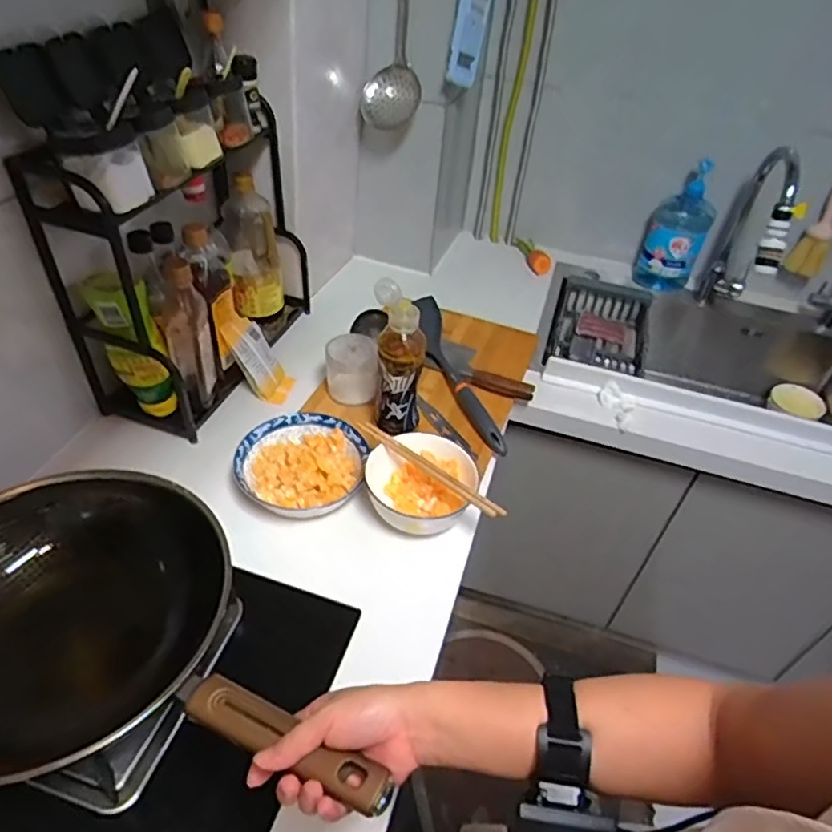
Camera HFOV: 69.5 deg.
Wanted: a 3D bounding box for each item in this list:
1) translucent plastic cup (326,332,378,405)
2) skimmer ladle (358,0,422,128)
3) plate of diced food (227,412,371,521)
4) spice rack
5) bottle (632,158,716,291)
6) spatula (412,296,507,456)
[{"bbox_3d":[-0.101,-0.074,0.952,0.076,0.092,0.078,3,42,-3],"label":"translucent plastic cup"},{"bbox_3d":[-0.036,-0.663,0.982,0.103,0.342,0.030,8,42,2],"label":"skimmer ladle"},{"bbox_3d":[-0.158,0.064,0.831,0.167,0.029,0.171,3,42,-3],"label":"plate of diced food"},{"bbox_3d":[-0.322,-0.243,0.910,0.186,0.386,0.394,17,44,12],"label":"spice rack"},{"bbox_3d":[0.558,-0.393,1.272,0.113,0.260,0.100,10,43,5],"label":"bottle"},{"bbox_3d":[0.066,-0.079,0.997,0.038,0.071,0.330,-10,45,-17],"label":"spatula"}]

